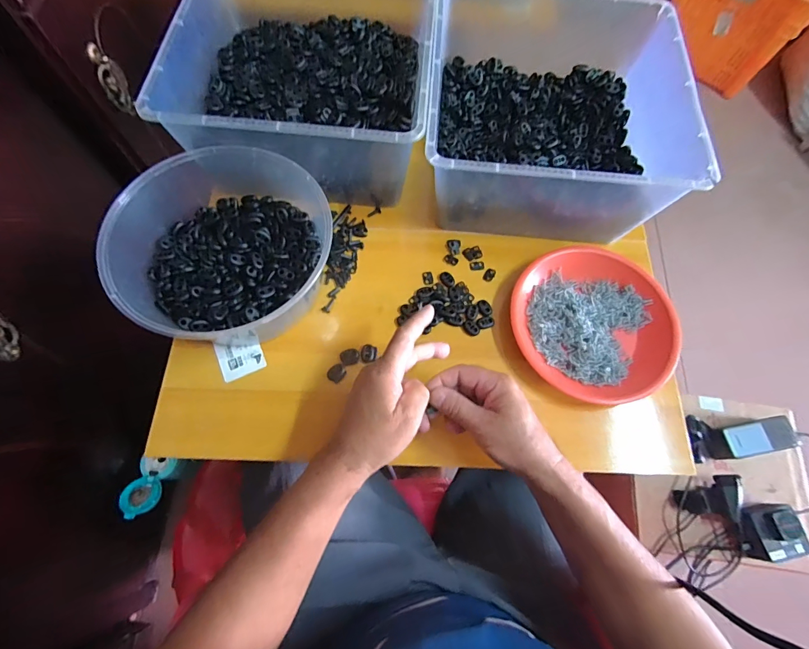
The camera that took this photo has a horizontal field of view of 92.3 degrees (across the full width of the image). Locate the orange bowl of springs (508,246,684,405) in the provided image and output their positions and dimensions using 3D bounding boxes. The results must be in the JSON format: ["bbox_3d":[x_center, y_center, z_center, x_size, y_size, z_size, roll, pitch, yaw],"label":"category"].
[{"bbox_3d":[0.224,-0.006,0.464,0.181,0.035,0.184,1,69,-2],"label":"orange bowl of springs"}]

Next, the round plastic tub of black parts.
[{"bbox_3d":[-0.194,-0.083,0.443,0.205,0.106,0.208,1,69,-2],"label":"round plastic tub of black parts"}]

